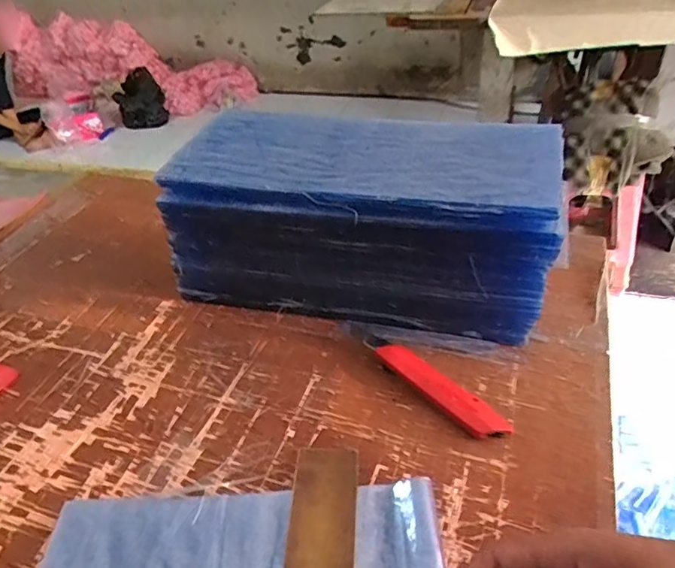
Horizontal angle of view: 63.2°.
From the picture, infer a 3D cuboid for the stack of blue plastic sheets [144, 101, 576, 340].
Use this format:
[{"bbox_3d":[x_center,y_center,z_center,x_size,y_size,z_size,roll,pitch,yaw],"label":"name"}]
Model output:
[{"bbox_3d":[0.026,-0.063,0.578,0.369,0.165,0.154,6,40,15],"label":"stack of blue plastic sheets"}]

